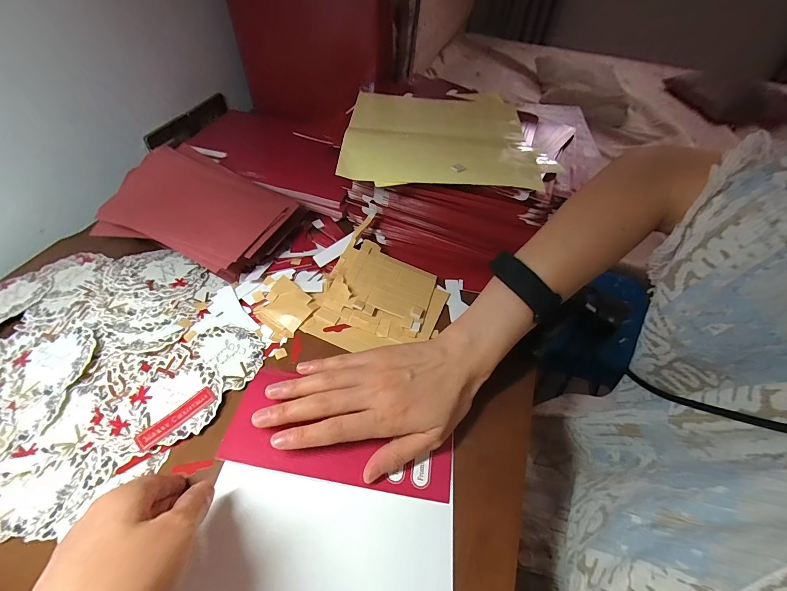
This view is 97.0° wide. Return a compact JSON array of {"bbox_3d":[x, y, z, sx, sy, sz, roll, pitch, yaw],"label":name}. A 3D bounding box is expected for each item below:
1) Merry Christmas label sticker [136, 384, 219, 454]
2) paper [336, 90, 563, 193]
[{"bbox_3d":[-0.171,0.096,0.276,0.016,0.004,0.058,44,59,15],"label":"Merry Christmas label sticker"},{"bbox_3d":[0.059,-0.197,0.417,0.221,0.011,0.214,4,51,-2],"label":"paper"}]

